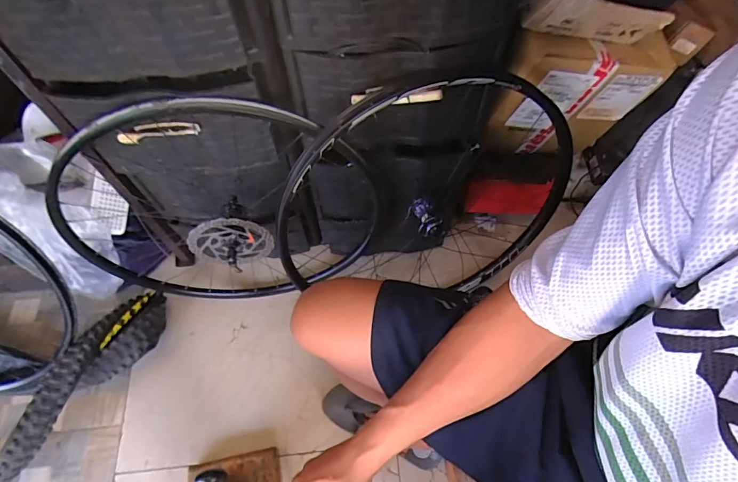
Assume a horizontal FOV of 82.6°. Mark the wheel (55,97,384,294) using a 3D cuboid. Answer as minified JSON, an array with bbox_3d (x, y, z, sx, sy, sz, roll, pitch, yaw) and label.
[{"bbox_3d":[-0.288,-0.042,0.838,0.612,0.594,0.095,-7,62,-3],"label":"wheel"}]

